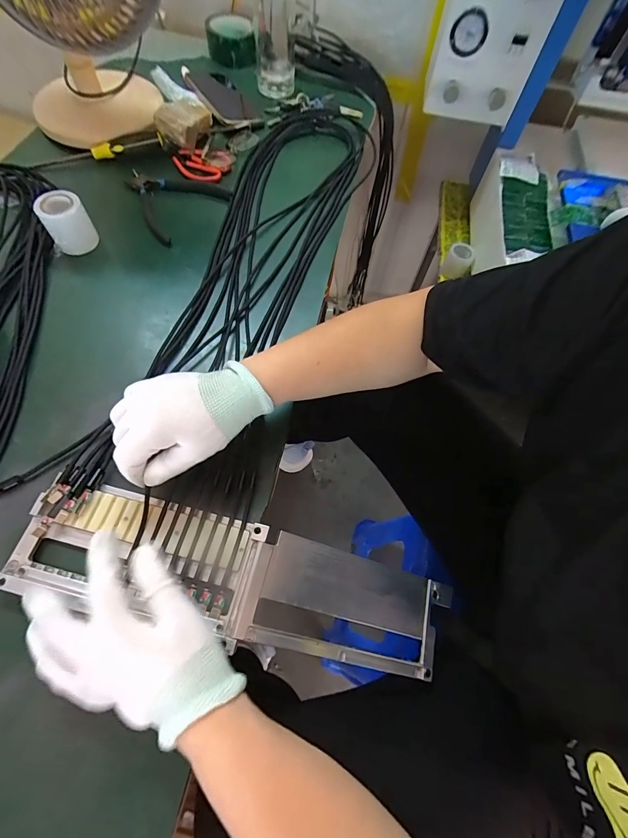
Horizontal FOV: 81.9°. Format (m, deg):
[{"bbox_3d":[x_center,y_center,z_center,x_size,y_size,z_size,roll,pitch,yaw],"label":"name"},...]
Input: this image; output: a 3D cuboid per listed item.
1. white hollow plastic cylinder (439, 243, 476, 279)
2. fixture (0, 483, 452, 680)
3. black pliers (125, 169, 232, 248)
[{"bbox_3d":[0.288,-0.316,0.727,0.052,0.060,0.044,22,66,7],"label":"white hollow plastic cylinder"},{"bbox_3d":[-0.058,0.145,0.319,0.385,0.046,0.093,18,64,-7],"label":"fixture"},{"bbox_3d":[-0.211,-0.309,0.508,0.133,0.014,0.126,31,67,11],"label":"black pliers"}]

